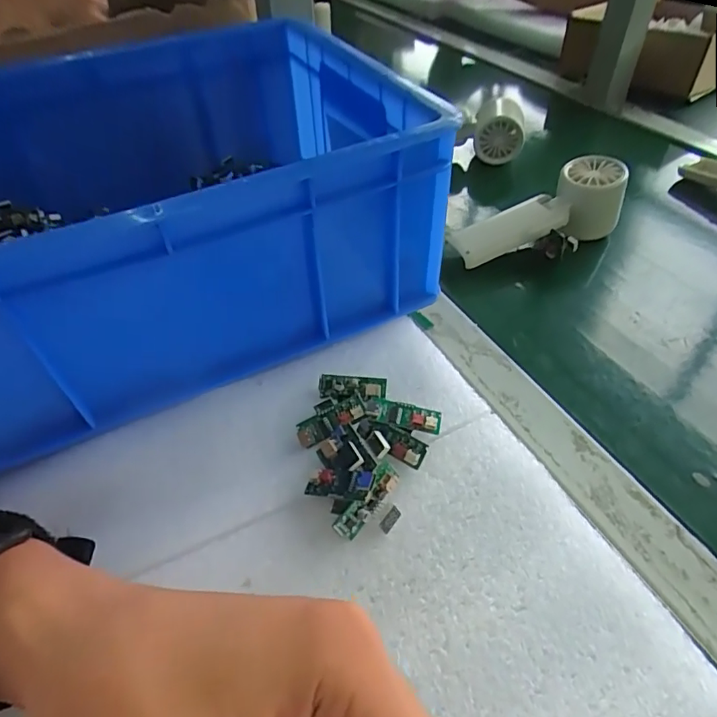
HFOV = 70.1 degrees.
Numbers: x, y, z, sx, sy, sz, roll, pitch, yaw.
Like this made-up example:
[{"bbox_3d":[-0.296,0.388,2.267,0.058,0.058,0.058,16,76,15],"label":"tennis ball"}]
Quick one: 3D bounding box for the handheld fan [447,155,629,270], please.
[{"bbox_3d":[0.150,-0.123,0.445,0.158,0.069,0.041,-13,47,-11],"label":"handheld fan"}]

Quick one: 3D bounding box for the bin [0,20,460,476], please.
[{"bbox_3d":[-0.153,-0.123,0.358,0.312,0.120,0.305,-20,49,-16],"label":"bin"}]

